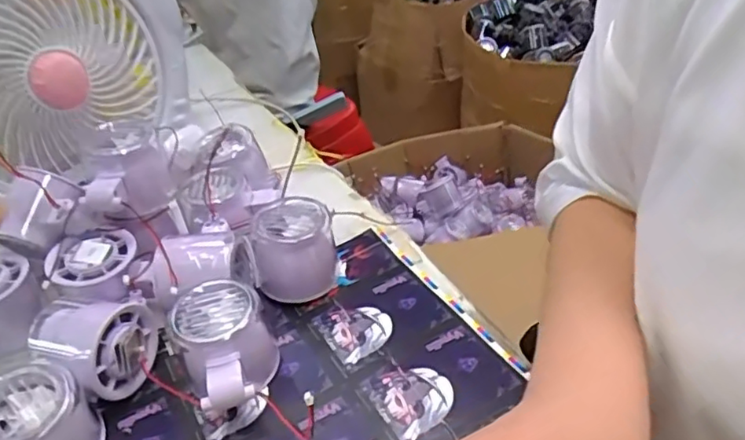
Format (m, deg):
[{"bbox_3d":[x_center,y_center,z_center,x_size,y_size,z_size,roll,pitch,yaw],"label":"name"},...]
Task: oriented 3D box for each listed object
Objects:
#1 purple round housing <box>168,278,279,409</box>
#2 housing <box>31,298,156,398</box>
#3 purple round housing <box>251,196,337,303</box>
[{"bbox_3d":[-0.088,0.080,0.368,0.056,0.055,0.073,-26,40,-22],"label":"purple round housing"},{"bbox_3d":[-0.175,0.080,0.390,0.061,0.055,0.058,19,45,32],"label":"housing"},{"bbox_3d":[-0.057,0.022,0.437,0.059,0.056,0.054,-5,37,4],"label":"purple round housing"}]

